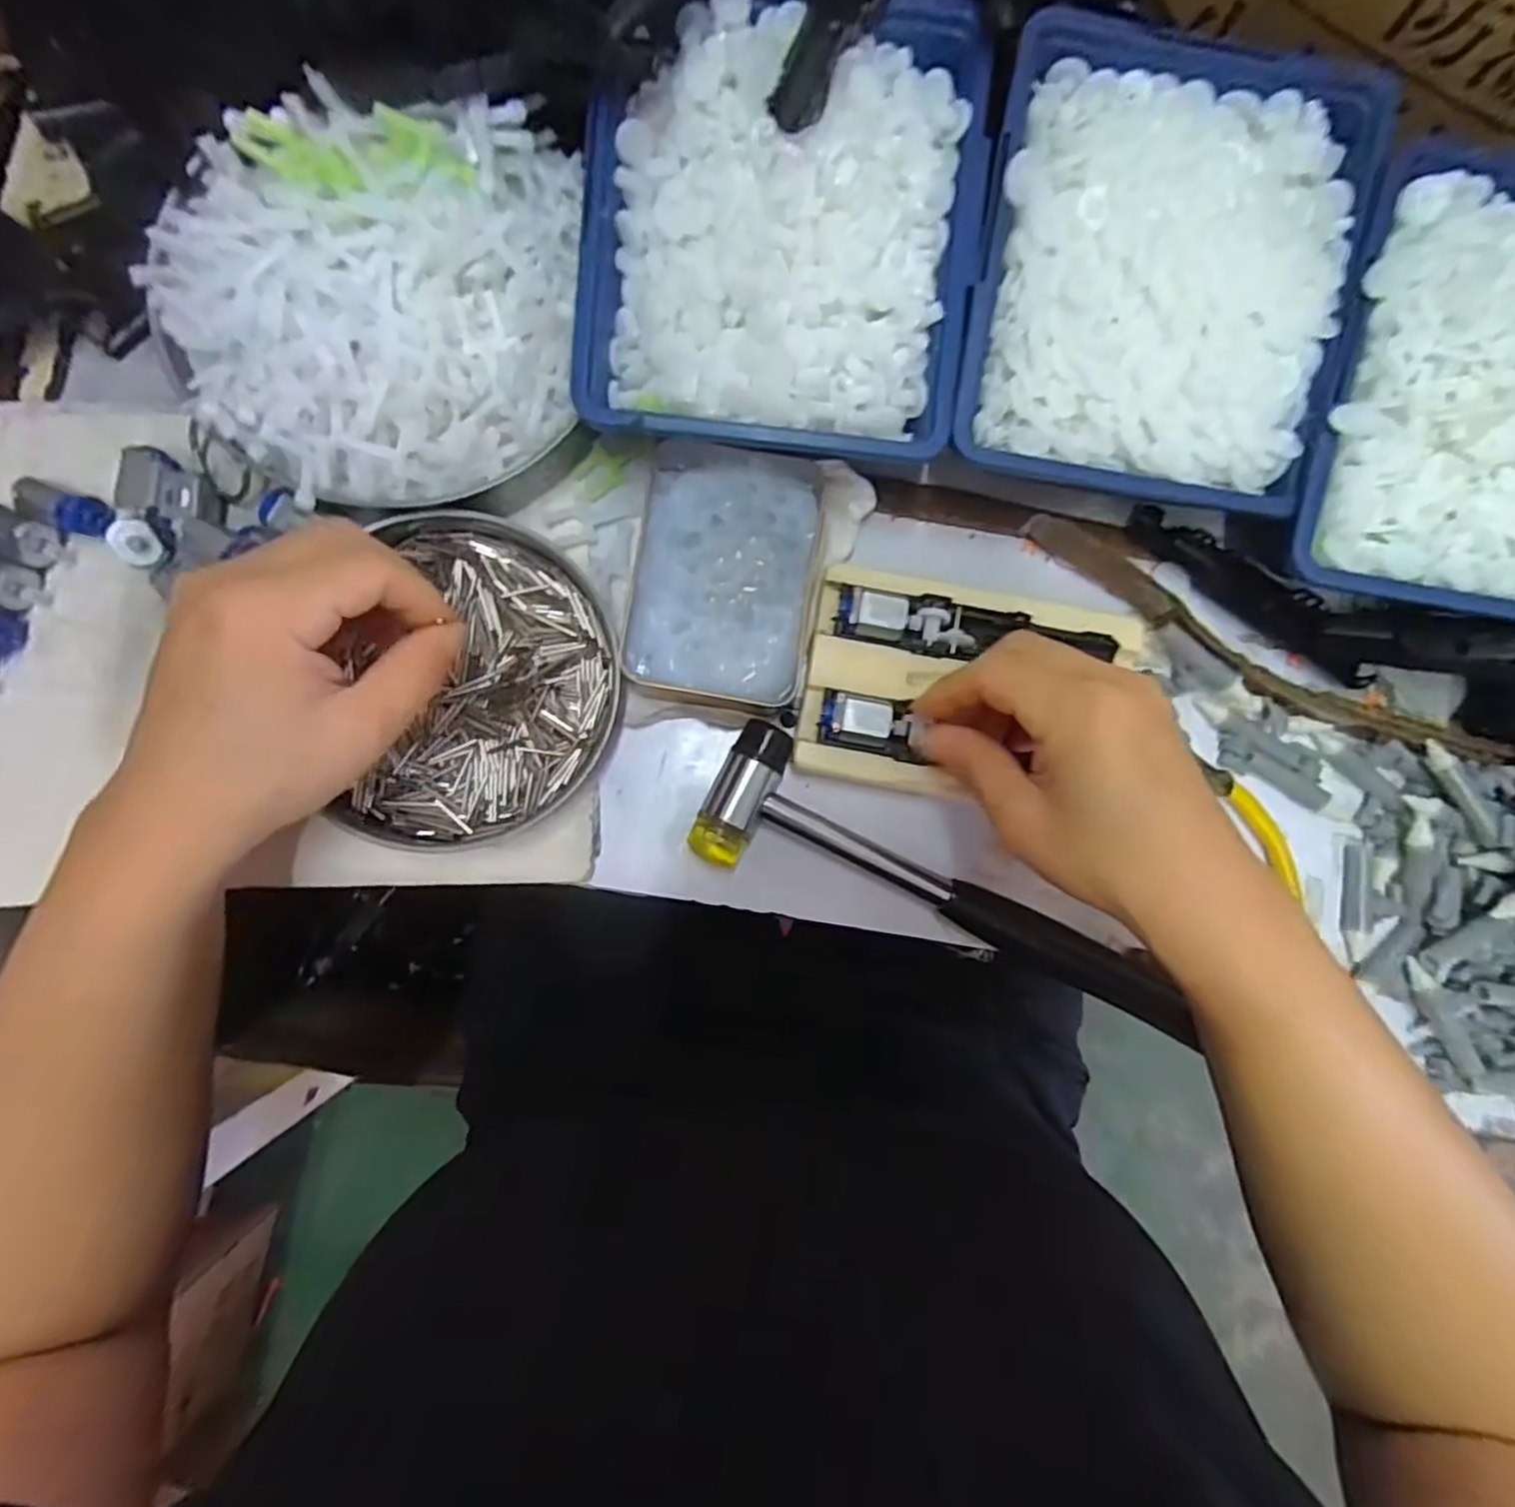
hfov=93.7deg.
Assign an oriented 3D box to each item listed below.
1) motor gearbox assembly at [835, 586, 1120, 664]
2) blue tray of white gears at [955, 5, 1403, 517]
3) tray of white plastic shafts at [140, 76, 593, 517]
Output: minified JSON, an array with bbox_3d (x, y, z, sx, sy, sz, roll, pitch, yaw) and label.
[{"bbox_3d":[0.093,-0.052,0.294,0.118,0.012,0.022,8,84,0],"label":"motor gearbox assembly"},{"bbox_3d":[0.155,-0.185,0.271,0.138,0.031,0.164,11,84,0],"label":"blue tray of white gears"},{"bbox_3d":[-0.145,-0.166,0.272,0.160,0.064,0.126,-11,85,-2],"label":"tray of white plastic shafts"}]

